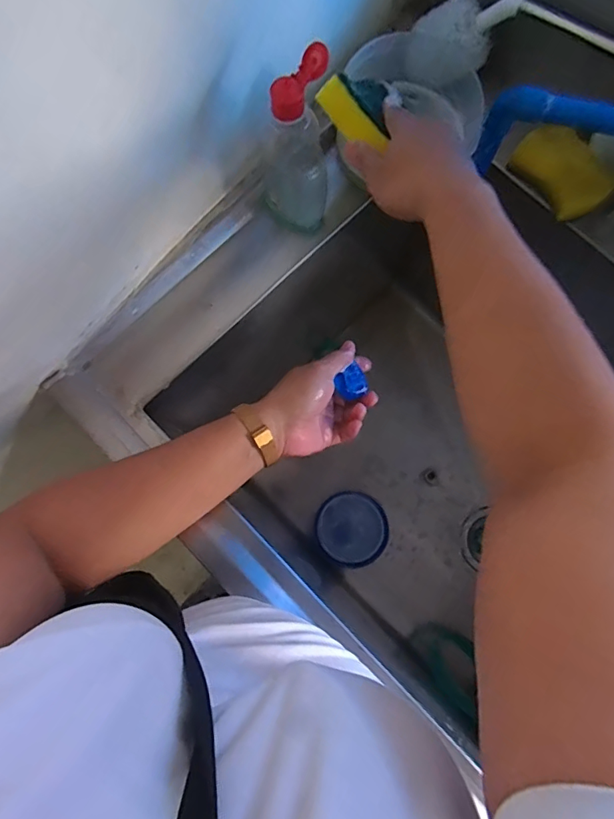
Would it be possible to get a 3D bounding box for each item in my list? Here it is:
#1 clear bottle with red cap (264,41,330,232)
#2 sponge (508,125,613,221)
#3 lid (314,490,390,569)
[{"bbox_3d":[-0.013,-0.241,0.438,0.066,0.166,0.063,3,79,2],"label":"clear bottle with red cap"},{"bbox_3d":[0.267,-0.253,0.498,0.061,0.028,0.103,-36,81,-6],"label":"sponge"},{"bbox_3d":[0.076,0.201,0.801,0.119,0.016,0.117,0,79,1],"label":"lid"}]

